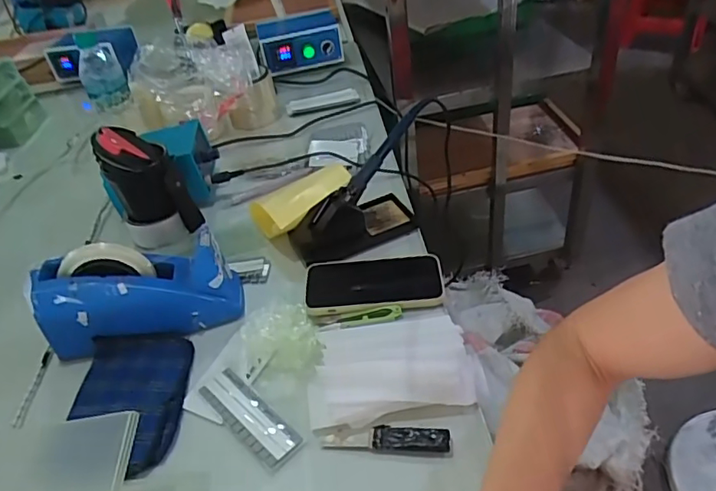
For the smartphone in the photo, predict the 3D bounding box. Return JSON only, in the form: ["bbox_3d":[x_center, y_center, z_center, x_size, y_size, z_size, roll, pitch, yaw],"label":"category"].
[{"bbox_3d":[0.017,0.044,0.653,0.163,0.012,0.086,-6,39,2],"label":"smartphone"}]

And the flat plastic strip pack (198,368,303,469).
[{"bbox_3d":[-0.108,0.165,0.539,0.039,0.010,0.128,-34,46,-29],"label":"flat plastic strip pack"}]

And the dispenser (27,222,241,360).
[{"bbox_3d":[-0.249,0.050,0.624,0.213,0.107,0.063,-13,39,-7],"label":"dispenser"}]

